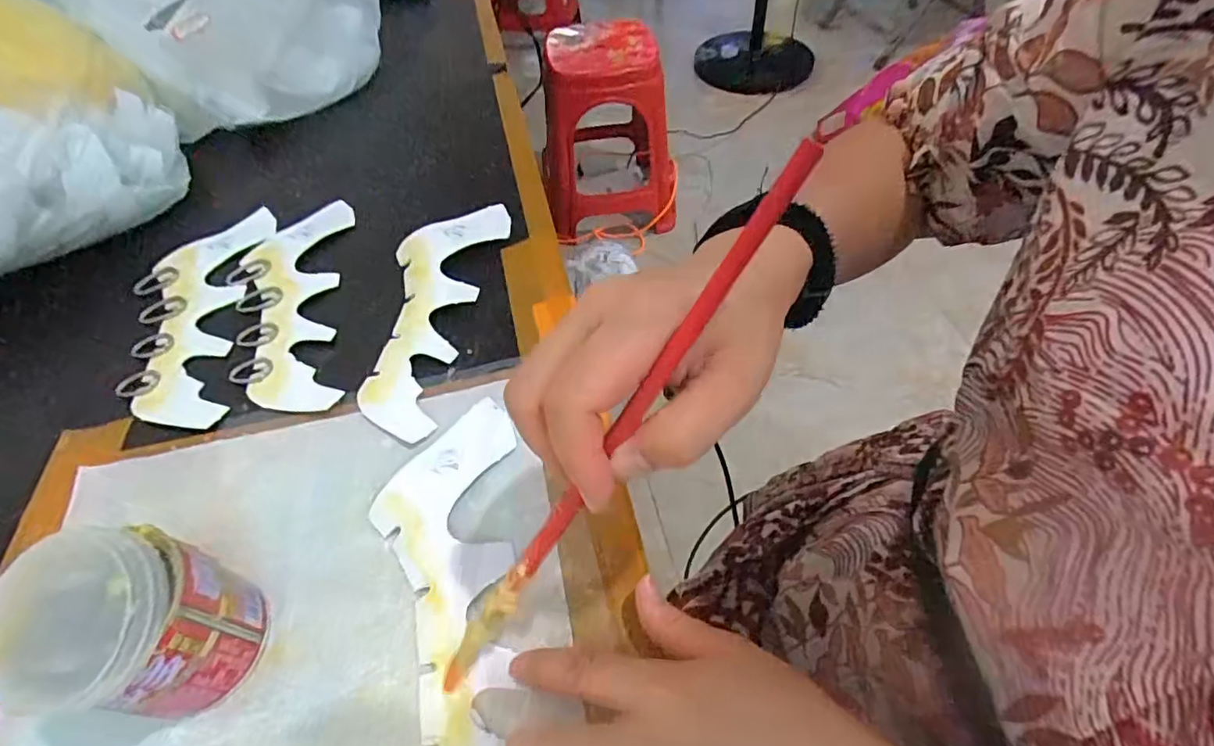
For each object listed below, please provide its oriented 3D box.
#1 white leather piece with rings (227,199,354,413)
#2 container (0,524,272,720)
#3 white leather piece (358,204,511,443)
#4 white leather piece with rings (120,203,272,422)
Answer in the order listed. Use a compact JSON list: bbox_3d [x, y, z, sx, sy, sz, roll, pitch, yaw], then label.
[{"bbox_3d":[-0.239,-0.054,0.435,0.084,0.008,0.214,-13,52,-6],"label":"white leather piece with rings"},{"bbox_3d":[-0.201,0.108,0.249,0.061,0.092,0.068,11,53,11],"label":"container"},{"bbox_3d":[-0.131,-0.049,0.421,0.074,0.008,0.218,5,54,5],"label":"white leather piece"},{"bbox_3d":[-0.306,-0.046,0.431,0.091,0.005,0.215,-13,52,-7],"label":"white leather piece with rings"}]

